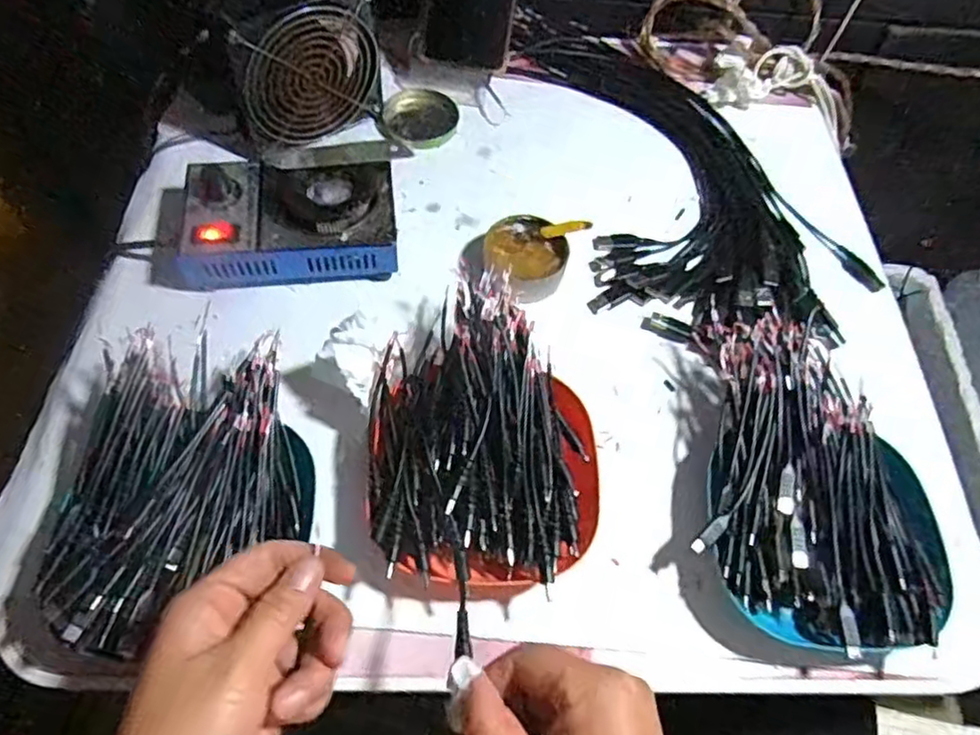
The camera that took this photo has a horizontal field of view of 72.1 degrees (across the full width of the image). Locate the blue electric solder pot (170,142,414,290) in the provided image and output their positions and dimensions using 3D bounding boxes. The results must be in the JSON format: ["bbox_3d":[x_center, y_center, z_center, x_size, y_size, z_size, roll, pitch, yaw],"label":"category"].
[{"bbox_3d":[-0.148,-0.110,0.489,0.163,0.052,0.095,-8,62,-8],"label":"blue electric solder pot"}]

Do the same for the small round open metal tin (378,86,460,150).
[{"bbox_3d":[-0.061,-0.220,0.596,0.065,0.012,0.063,2,61,-3],"label":"small round open metal tin"}]

